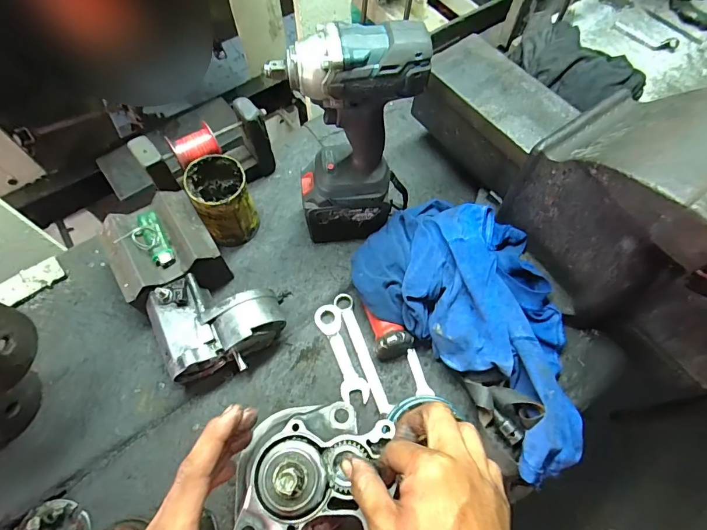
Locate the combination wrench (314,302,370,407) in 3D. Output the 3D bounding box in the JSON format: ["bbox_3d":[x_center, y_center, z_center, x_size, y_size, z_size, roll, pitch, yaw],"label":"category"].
[{"bbox_3d":[-0.016,0.111,0.518,0.035,0.010,0.130,-18,66,-9],"label":"combination wrench"}]

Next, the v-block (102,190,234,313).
[{"bbox_3d":[-0.239,-0.009,0.529,0.119,0.090,0.128,-27,69,-13],"label":"v-block"}]

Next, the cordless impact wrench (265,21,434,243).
[{"bbox_3d":[0.000,-0.127,0.473,0.150,0.283,0.079,1,65,0],"label":"cordless impact wrench"}]

